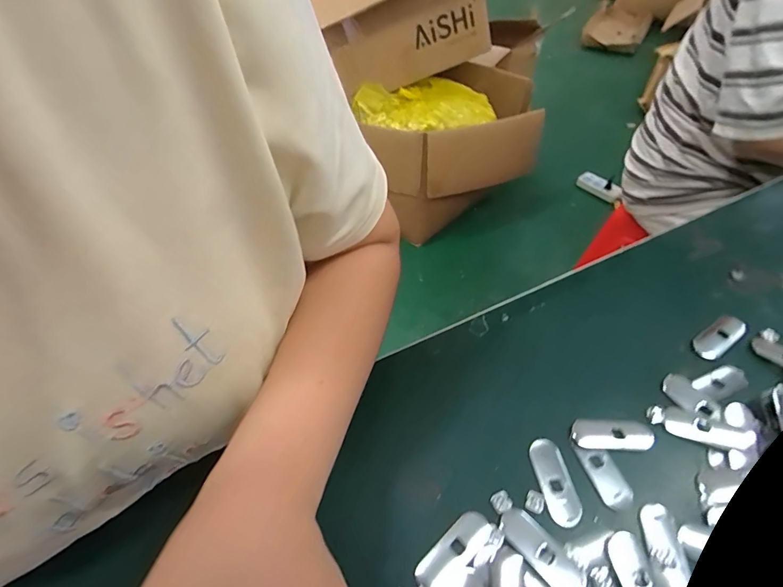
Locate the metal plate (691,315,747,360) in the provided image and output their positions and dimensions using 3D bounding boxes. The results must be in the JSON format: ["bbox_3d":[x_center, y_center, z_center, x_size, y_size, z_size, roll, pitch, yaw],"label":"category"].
[{"bbox_3d":[0.261,0.033,0.318,0.054,0.004,0.021,-28,55,-19],"label":"metal plate"}]

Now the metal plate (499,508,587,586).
[{"bbox_3d":[0.086,0.149,0.230,0.020,0.004,0.050,-34,57,-23],"label":"metal plate"}]

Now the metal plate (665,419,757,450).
[{"bbox_3d":[0.213,0.094,0.267,0.053,0.005,0.013,10,52,10],"label":"metal plate"}]

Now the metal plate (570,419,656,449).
[{"bbox_3d":[0.150,0.095,0.270,0.054,0.004,0.019,3,51,5],"label":"metal plate"}]

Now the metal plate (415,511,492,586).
[{"bbox_3d":[0.036,0.149,0.232,0.050,0.004,0.018,-36,58,-24],"label":"metal plate"}]

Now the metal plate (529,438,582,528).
[{"bbox_3d":[0.104,0.118,0.254,0.020,0.004,0.050,-8,51,-5],"label":"metal plate"}]

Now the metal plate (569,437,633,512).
[{"bbox_3d":[0.136,0.115,0.258,0.019,0.004,0.045,-15,52,-10],"label":"metal plate"}]

